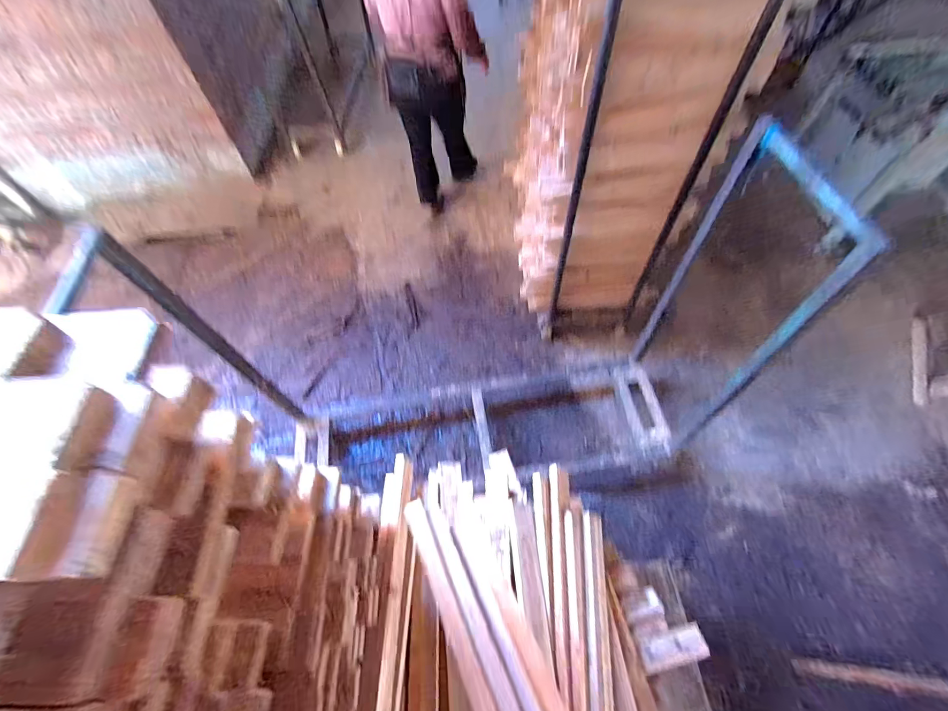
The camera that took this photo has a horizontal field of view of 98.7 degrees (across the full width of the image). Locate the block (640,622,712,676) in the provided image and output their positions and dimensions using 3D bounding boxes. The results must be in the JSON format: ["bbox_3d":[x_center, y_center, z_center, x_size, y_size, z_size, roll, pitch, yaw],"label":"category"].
[{"bbox_3d":[0.420,0.619,0.858,0.147,0.018,0.058,-13,61,-5],"label":"block"}]

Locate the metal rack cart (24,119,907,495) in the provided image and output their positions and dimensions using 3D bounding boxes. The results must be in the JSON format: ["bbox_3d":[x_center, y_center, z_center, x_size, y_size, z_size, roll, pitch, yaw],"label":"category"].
[{"bbox_3d":[-0.066,0.001,1.424,1.719,1.314,0.556,-6,61,0],"label":"metal rack cart"}]

